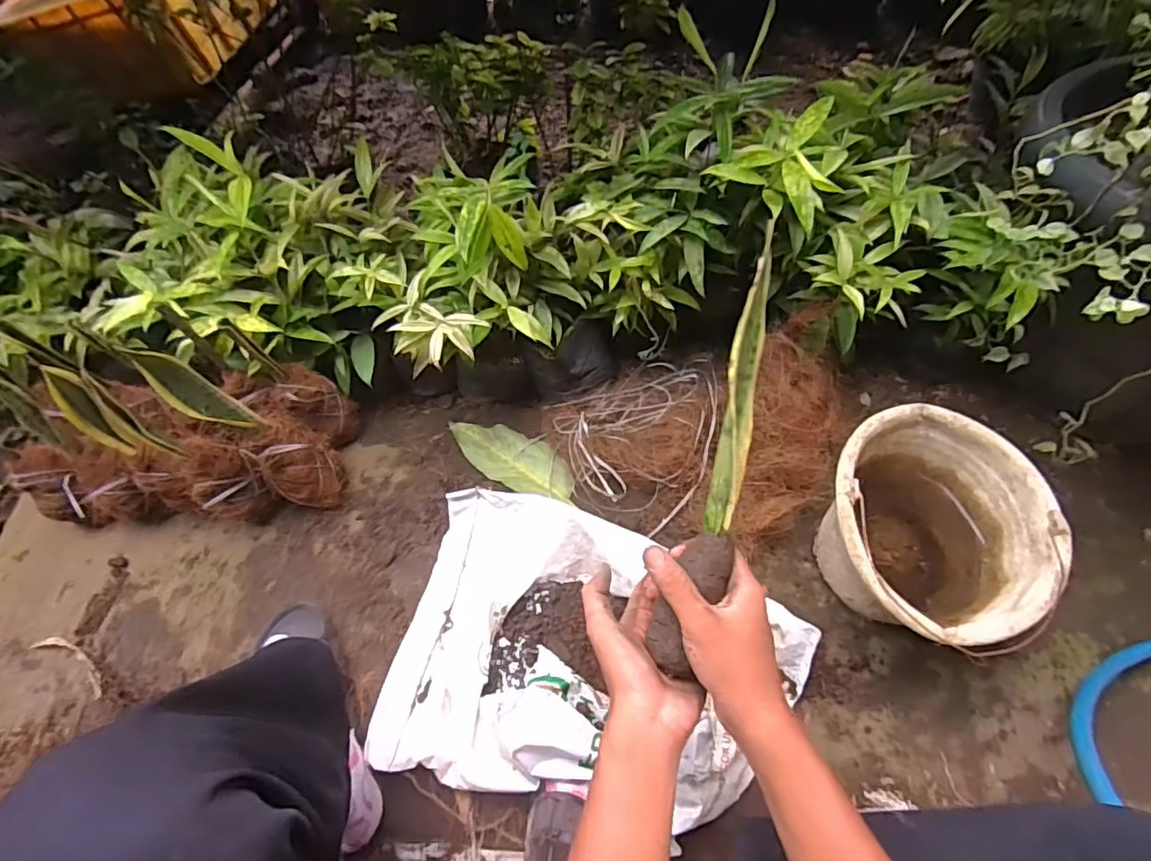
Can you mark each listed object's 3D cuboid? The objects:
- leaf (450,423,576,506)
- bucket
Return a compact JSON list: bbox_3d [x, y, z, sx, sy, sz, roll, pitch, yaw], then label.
[{"bbox_3d":[-0.089,0.043,0.837,0.203,0.033,0.092,26,60,20],"label":"leaf"},{"bbox_3d":[0.387,0.131,0.661,0.214,0.190,0.254,28,60,21],"label":"bucket"}]

